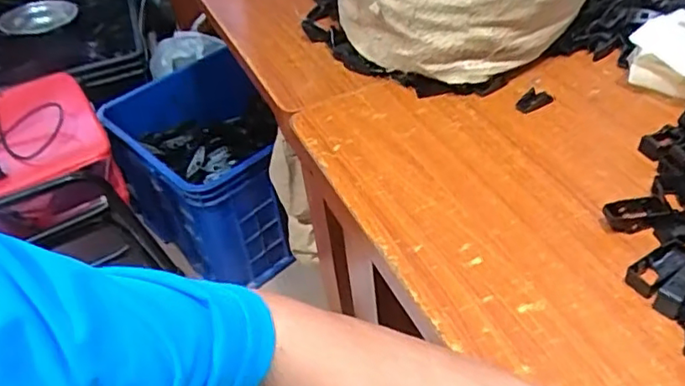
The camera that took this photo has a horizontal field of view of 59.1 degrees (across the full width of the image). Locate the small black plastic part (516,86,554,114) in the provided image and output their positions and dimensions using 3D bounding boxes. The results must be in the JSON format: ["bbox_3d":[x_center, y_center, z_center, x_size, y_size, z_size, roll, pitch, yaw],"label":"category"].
[{"bbox_3d":[0.201,-0.097,0.634,0.038,0.013,0.021,-28,46,-22],"label":"small black plastic part"}]

